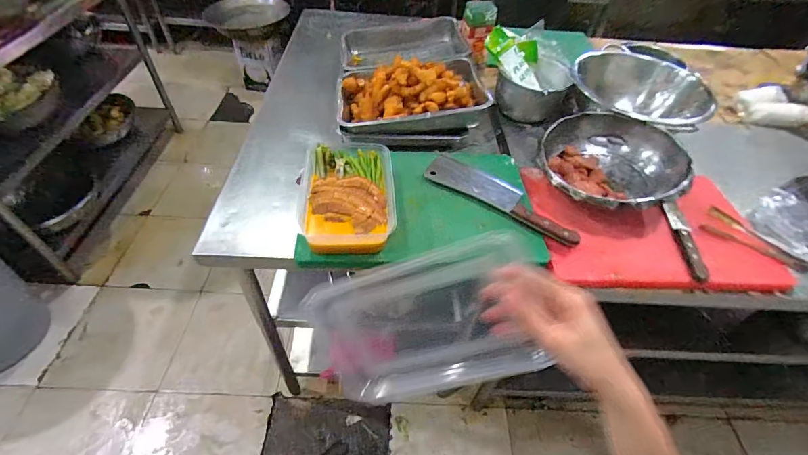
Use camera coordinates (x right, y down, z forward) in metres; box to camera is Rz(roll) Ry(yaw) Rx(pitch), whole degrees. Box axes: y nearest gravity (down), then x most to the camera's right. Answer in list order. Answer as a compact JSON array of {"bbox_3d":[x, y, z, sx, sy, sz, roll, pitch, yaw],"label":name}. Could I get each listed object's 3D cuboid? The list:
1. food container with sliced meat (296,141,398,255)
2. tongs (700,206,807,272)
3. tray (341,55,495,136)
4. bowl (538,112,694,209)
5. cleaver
[{"bbox_3d":[-0.101,-0.067,0.695,0.161,0.052,0.236,-1,49,-5],"label":"food container with sliced meat"},{"bbox_3d":[0.693,0.019,0.753,0.182,0.026,0.086,29,53,20],"label":"tongs"},{"bbox_3d":[0.013,-0.331,0.904,0.333,0.085,0.237,-5,49,-8],"label":"tray"},{"bbox_3d":[0.417,-0.124,0.784,0.262,0.094,0.271,2,49,-2],"label":"bowl"},{"bbox_3d":[0.189,-0.063,0.747,0.316,0.031,0.073,32,54,22],"label":"cleaver"}]

